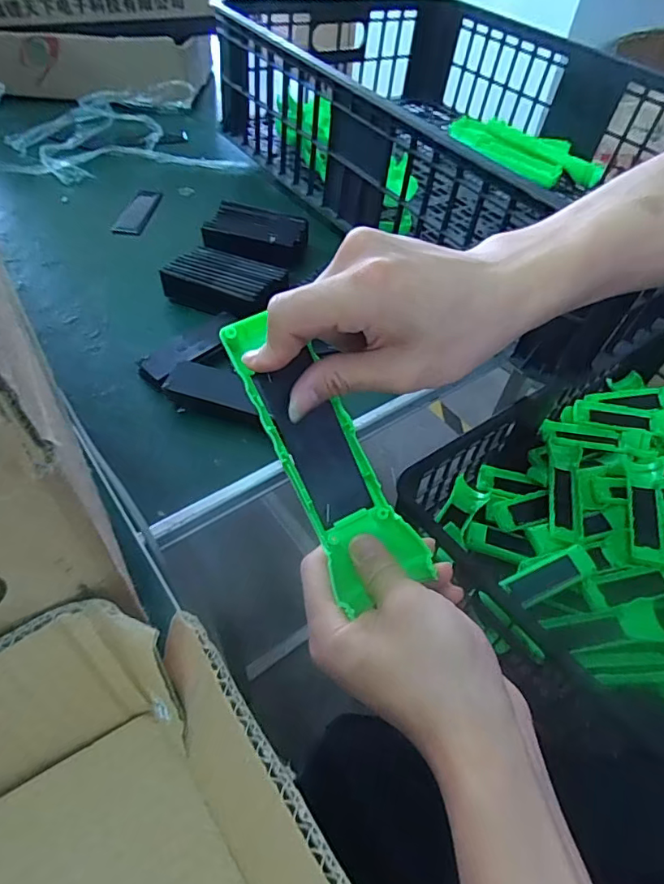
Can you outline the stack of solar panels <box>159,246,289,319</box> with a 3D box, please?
[{"bbox_3d":[-0.092,-0.138,0.453,0.097,0.032,0.061,21,53,12],"label":"stack of solar panels"}]

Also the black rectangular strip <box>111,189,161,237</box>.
[{"bbox_3d":[-0.215,-0.257,0.561,0.033,0.004,0.093,5,51,-1],"label":"black rectangular strip"}]

